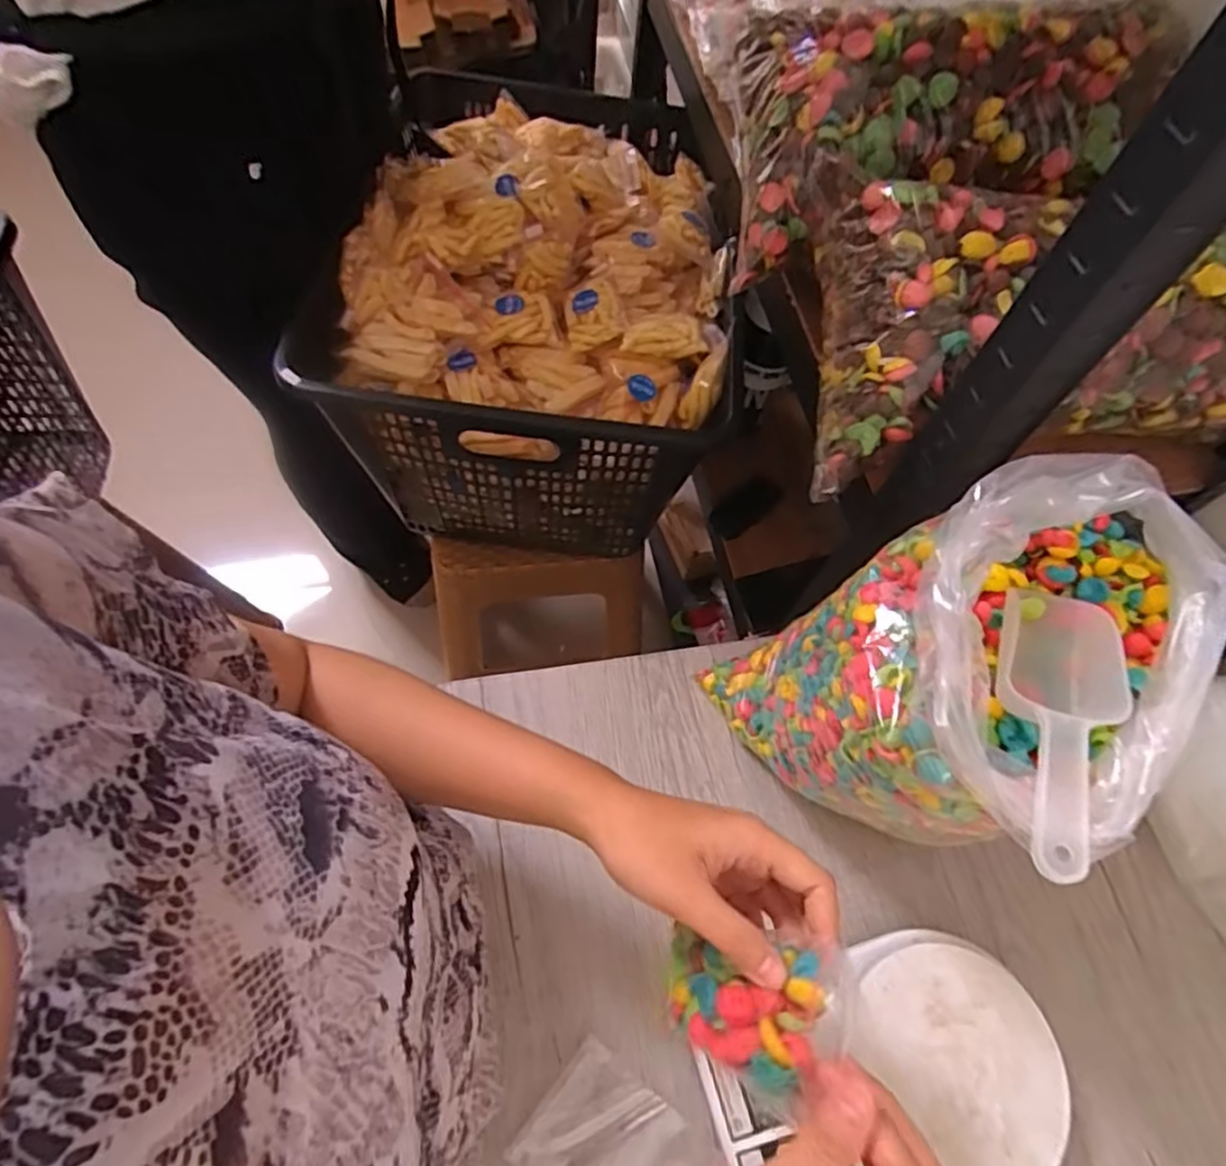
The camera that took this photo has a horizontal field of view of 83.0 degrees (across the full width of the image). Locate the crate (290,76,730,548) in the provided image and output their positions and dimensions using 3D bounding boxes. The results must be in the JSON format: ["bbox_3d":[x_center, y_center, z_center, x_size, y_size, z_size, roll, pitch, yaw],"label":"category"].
[{"bbox_3d":[-0.070,-0.338,0.862,0.376,0.315,0.585,5,64,0],"label":"crate"}]

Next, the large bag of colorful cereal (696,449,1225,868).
[{"bbox_3d":[0.204,0.059,0.430,0.191,0.262,0.183,-23,67,-14],"label":"large bag of colorful cereal"}]

